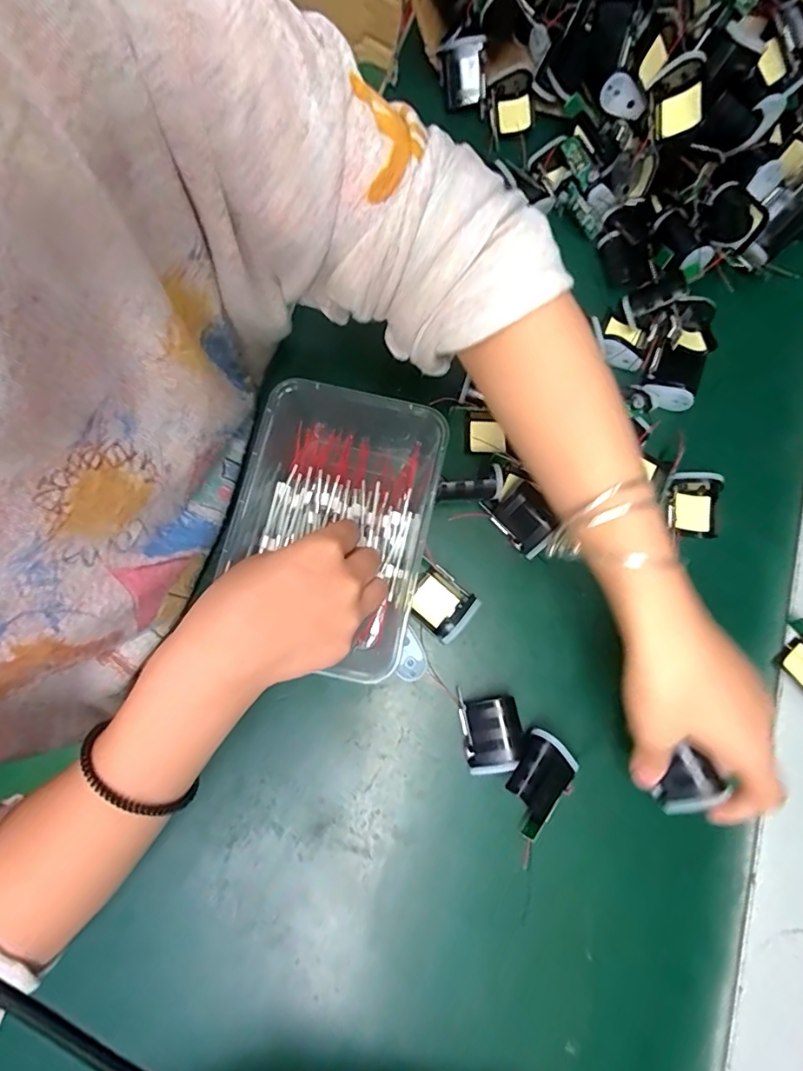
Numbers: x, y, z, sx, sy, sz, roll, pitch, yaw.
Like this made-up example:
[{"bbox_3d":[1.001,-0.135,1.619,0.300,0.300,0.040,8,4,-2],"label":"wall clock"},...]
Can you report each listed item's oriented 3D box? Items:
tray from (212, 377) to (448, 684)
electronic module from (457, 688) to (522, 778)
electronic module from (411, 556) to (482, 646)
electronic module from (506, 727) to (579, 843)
[{"bbox_3d":[-0.041,-0.008,0.317,0.112,0.059,0.176,13,78,1],"label":"tray"},{"bbox_3d":[0.055,0.120,0.312,0.035,0.023,0.045,-7,78,-2],"label":"electronic module"},{"bbox_3d":[0.024,0.043,0.330,0.046,0.015,0.035,40,81,7],"label":"electronic module"},{"bbox_3d":[0.081,0.148,0.301,0.036,0.030,0.054,35,80,7],"label":"electronic module"}]

